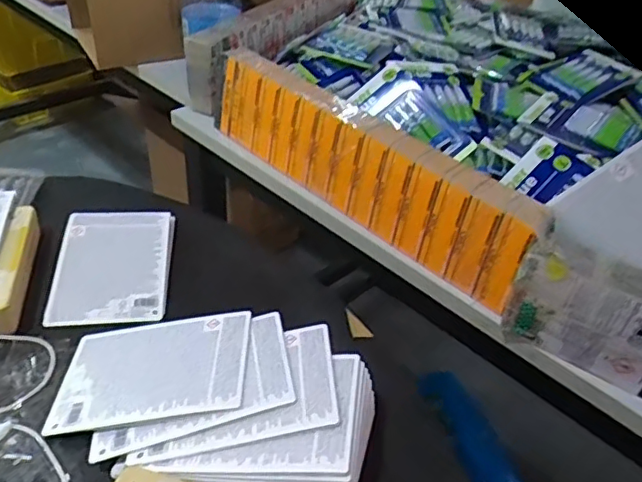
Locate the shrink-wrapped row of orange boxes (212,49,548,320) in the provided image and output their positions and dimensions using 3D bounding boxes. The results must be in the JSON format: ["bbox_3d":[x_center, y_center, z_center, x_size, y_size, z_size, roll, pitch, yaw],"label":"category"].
[{"bbox_3d":[0.044,-0.100,0.752,0.068,0.116,0.514,-27,49,-34],"label":"shrink-wrapped row of orange boxes"}]

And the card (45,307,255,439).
[{"bbox_3d":[-0.148,0.113,0.525,0.166,0.005,0.111,-9,36,4],"label":"card"}]

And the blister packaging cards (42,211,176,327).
[{"bbox_3d":[-0.229,0.024,0.654,0.119,0.008,0.163,-1,45,-8],"label":"blister packaging cards"}]

